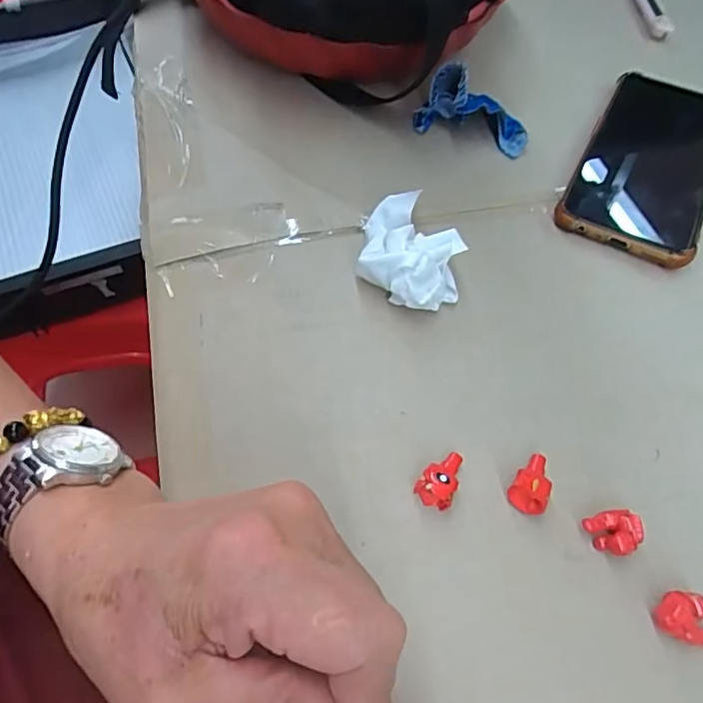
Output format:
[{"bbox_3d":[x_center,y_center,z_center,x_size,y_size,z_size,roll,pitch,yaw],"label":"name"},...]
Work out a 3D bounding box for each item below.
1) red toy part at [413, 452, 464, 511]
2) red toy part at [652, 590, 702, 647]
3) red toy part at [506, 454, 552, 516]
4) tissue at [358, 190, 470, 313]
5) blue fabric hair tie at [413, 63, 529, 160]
[{"bbox_3d":[0.039,0.054,0.252,0.016,0.012,0.026,18,63,10],"label":"red toy part"},{"bbox_3d":[0.134,0.106,0.228,0.024,0.011,0.017,13,62,7],"label":"red toy part"},{"bbox_3d":[0.081,0.058,0.252,0.017,0.013,0.026,30,65,16],"label":"red toy part"},{"bbox_3d":[0.031,-0.055,0.301,0.051,0.033,0.070,6,61,4],"label":"tissue"},{"bbox_3d":[0.081,-0.151,0.363,0.071,0.037,0.030,24,63,-3],"label":"blue fabric hair tie"}]

